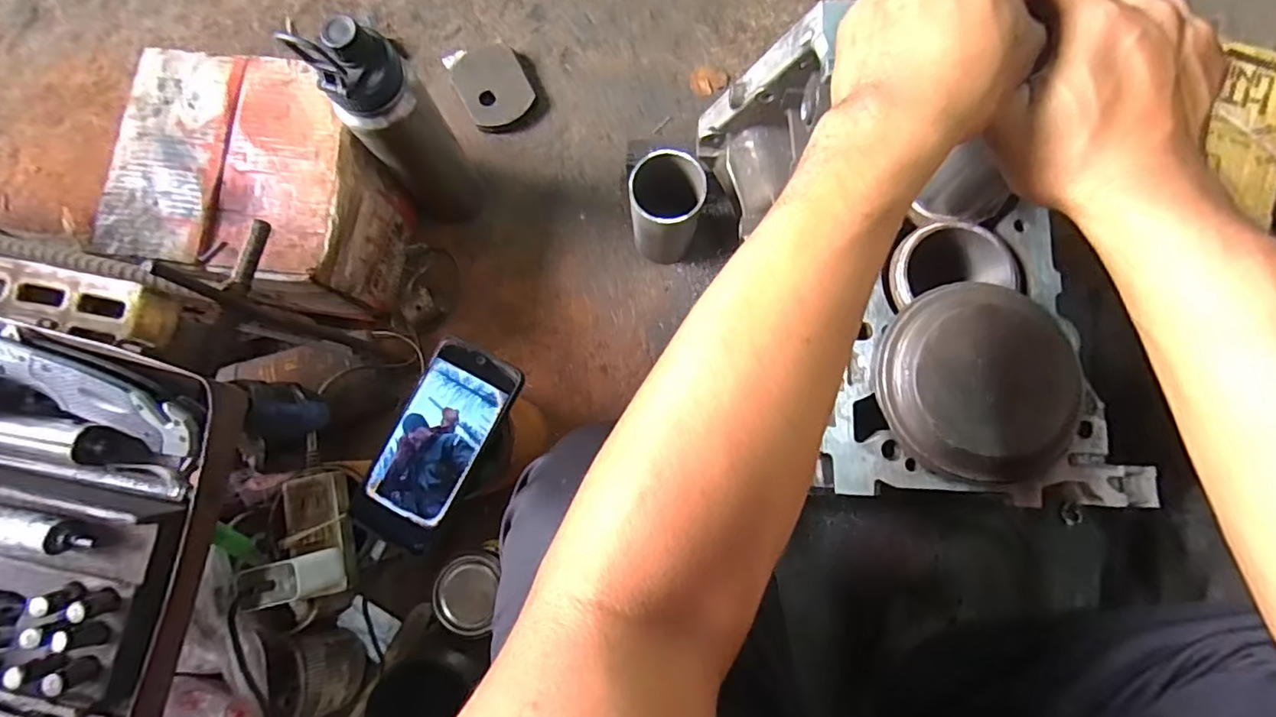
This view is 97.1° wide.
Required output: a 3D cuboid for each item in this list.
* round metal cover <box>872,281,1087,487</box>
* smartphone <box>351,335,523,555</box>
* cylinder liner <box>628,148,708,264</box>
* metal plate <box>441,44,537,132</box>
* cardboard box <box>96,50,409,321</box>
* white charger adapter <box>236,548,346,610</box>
[{"bbox_3d":[0.226,0.015,0.372,0.128,0.023,0.128,1,81,1],"label":"round metal cover"},{"bbox_3d":[-0.163,0.069,0.459,0.077,0.016,0.165,25,82,5],"label":"smartphone"},{"bbox_3d":[0.031,-0.166,0.630,0.077,0.133,0.079,-2,81,1],"label":"cylinder liner"},{"bbox_3d":[-0.188,-0.354,0.725,0.086,0.016,0.121,-26,81,-3],"label":"metal plate"},{"bbox_3d":[-0.389,-0.179,0.617,0.223,0.173,0.224,12,81,3],"label":"cardboard box"},{"bbox_3d":[-0.265,0.169,0.433,0.038,0.077,0.031,-8,81,0],"label":"white charger adapter"}]

